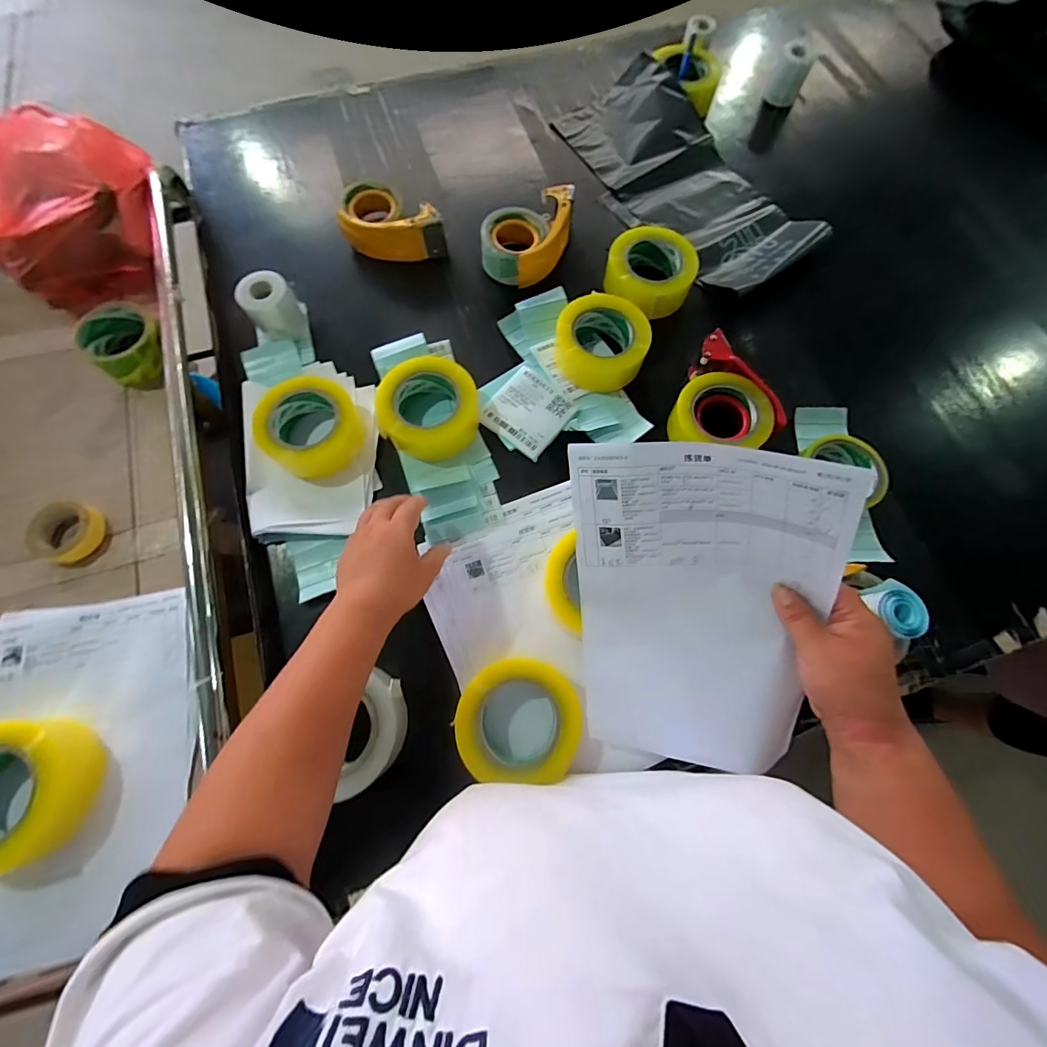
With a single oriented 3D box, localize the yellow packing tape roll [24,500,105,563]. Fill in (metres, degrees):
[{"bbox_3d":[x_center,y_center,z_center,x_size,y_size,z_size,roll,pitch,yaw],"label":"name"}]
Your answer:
[{"bbox_3d":[-0.529,0.010,0.517,0.068,0.029,0.066,0,72,-1],"label":"yellow packing tape roll"}]

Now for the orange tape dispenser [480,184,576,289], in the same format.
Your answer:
[{"bbox_3d":[0.016,-0.445,0.699,0.167,0.067,0.103,-37,76,-12],"label":"orange tape dispenser"}]

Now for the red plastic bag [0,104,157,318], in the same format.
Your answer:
[{"bbox_3d":[-0.615,-0.442,0.599,0.194,0.182,0.235,-1,72,-2],"label":"red plastic bag"}]

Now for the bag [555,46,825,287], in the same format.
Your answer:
[{"bbox_3d":[0.272,-0.599,0.761,0.261,0.051,0.490,-35,76,-12],"label":"bag"}]

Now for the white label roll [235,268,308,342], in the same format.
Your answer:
[{"bbox_3d":[-0.360,-0.308,0.643,0.069,0.077,0.064,0,72,-1],"label":"white label roll"}]

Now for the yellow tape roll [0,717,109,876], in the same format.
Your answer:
[{"bbox_3d":[-0.480,0.242,0.411,0.120,0.061,0.113,0,72,-1],"label":"yellow tape roll"}]

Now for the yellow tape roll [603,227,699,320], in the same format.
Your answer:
[{"bbox_3d":[0.195,-0.387,0.684,0.128,0.067,0.118,0,72,-1],"label":"yellow tape roll"}]

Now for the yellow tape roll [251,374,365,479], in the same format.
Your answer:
[{"bbox_3d":[-0.276,-0.123,0.582,0.120,0.069,0.120,0,72,-1],"label":"yellow tape roll"}]

